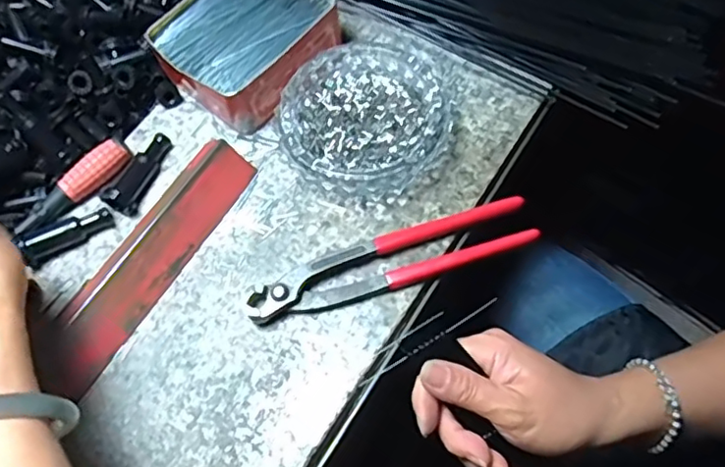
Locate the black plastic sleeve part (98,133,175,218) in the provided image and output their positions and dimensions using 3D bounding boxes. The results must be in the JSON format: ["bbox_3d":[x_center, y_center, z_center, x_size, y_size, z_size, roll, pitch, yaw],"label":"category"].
[{"bbox_3d":[-0.165,-0.047,0.442,0.019,0.021,0.067,18,68,11],"label":"black plastic sleeve part"}]

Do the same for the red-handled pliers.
[{"bbox_3d":[0.020,0.018,0.402,0.190,0.017,0.041,-17,66,-4],"label":"red-handled pliers"}]

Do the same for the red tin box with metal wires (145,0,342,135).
[{"bbox_3d":[-0.088,-0.151,0.471,0.109,0.046,0.129,36,72,18],"label":"red tin box with metal wires"}]

